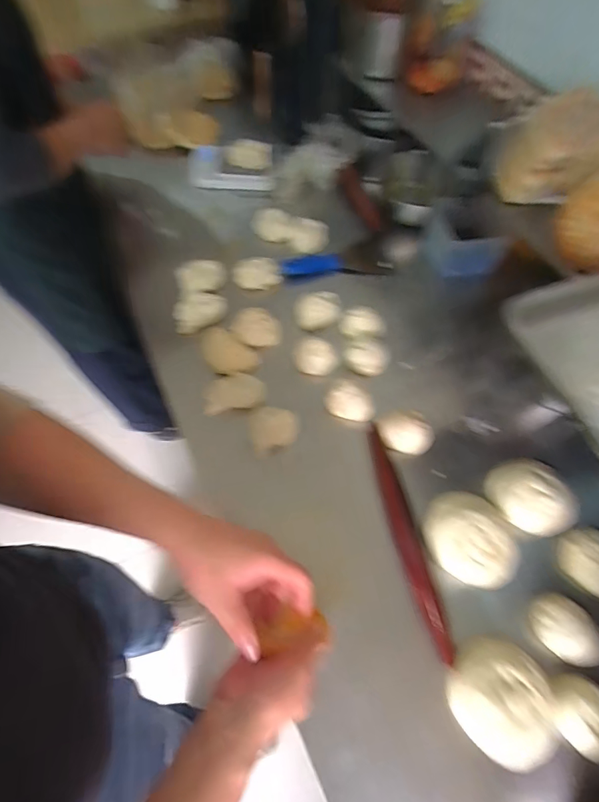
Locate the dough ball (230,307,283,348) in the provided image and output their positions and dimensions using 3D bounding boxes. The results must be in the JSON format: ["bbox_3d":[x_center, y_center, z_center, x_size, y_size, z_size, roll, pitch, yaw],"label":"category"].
[{"bbox_3d":[-0.077,-0.135,0.745,0.084,0.034,0.064,29,66,12],"label":"dough ball"}]

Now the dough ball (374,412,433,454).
[{"bbox_3d":[0.173,0.052,0.654,0.084,0.051,0.066,7,63,2],"label":"dough ball"}]

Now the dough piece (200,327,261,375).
[{"bbox_3d":[-0.133,-0.087,0.729,0.112,0.026,0.071,31,67,13],"label":"dough piece"}]

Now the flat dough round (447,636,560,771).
[{"bbox_3d":[0.244,0.364,0.486,0.115,0.056,0.123,1,63,-1],"label":"flat dough round"}]

